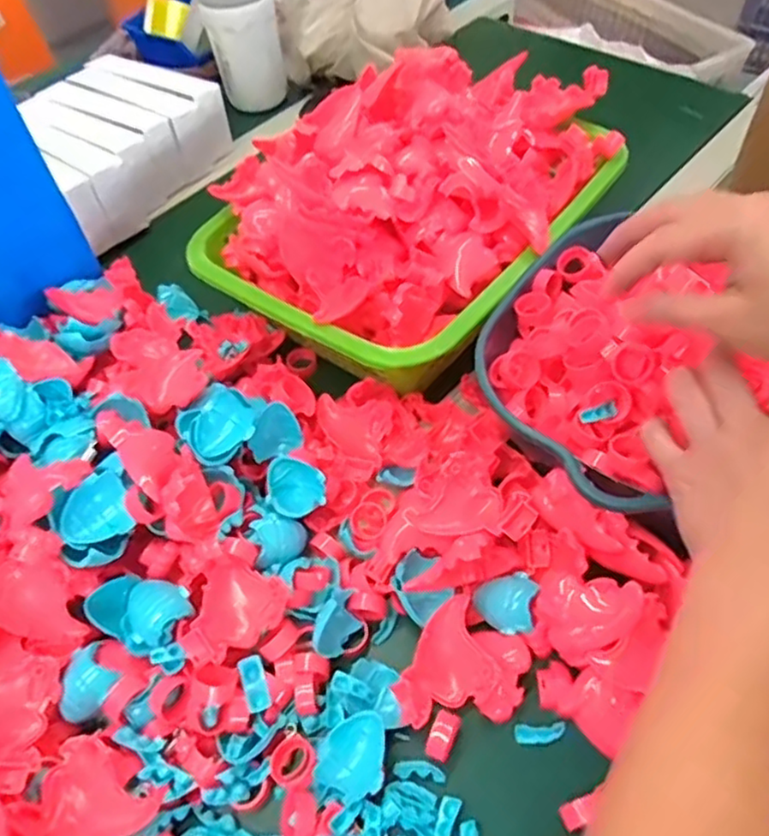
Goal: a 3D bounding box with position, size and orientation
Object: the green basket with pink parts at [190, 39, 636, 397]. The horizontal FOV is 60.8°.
[{"bbox_3d":[0.026,-0.196,0.575,0.264,0.127,0.353,31,61,24],"label":"green basket with pink parts"}]

